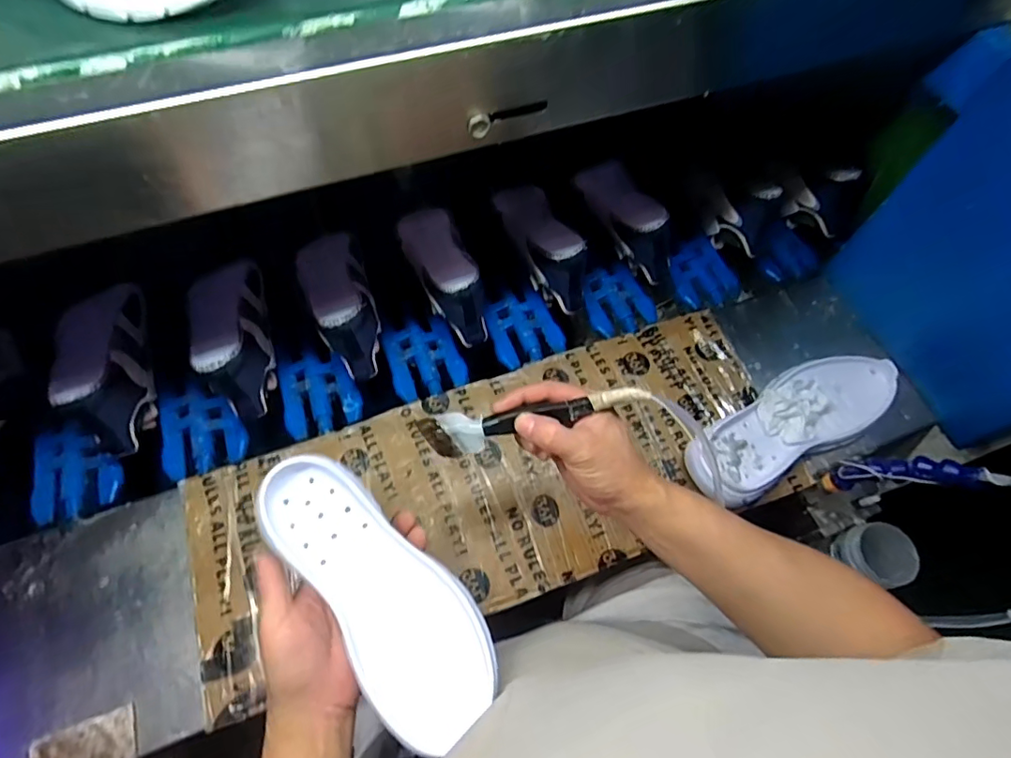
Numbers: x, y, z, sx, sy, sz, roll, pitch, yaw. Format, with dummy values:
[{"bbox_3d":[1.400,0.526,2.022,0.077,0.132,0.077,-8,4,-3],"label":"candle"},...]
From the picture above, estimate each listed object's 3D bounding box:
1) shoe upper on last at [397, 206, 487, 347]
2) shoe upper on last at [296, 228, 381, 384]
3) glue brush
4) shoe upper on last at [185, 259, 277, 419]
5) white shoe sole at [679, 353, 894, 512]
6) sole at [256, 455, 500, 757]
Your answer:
[{"bbox_3d":[-0.079,-0.146,0.688,0.073,0.097,0.213,-20,70,-11],"label":"shoe upper on last"},{"bbox_3d":[-0.208,-0.105,0.661,0.082,0.101,0.223,-22,71,-11],"label":"shoe upper on last"},{"bbox_3d":[0.022,0.028,0.407,0.175,0.023,0.031,-14,69,2],"label":"glue brush"},{"bbox_3d":[-0.332,-0.058,0.634,0.079,0.097,0.207,-21,70,-11],"label":"shoe upper on last"},{"bbox_3d":[0.336,0.047,0.612,0.287,0.054,0.105,-24,71,-12],"label":"white shoe sole"},{"bbox_3d":[-0.103,0.156,0.404,0.090,0.026,0.238,-40,68,-17],"label":"sole"}]

